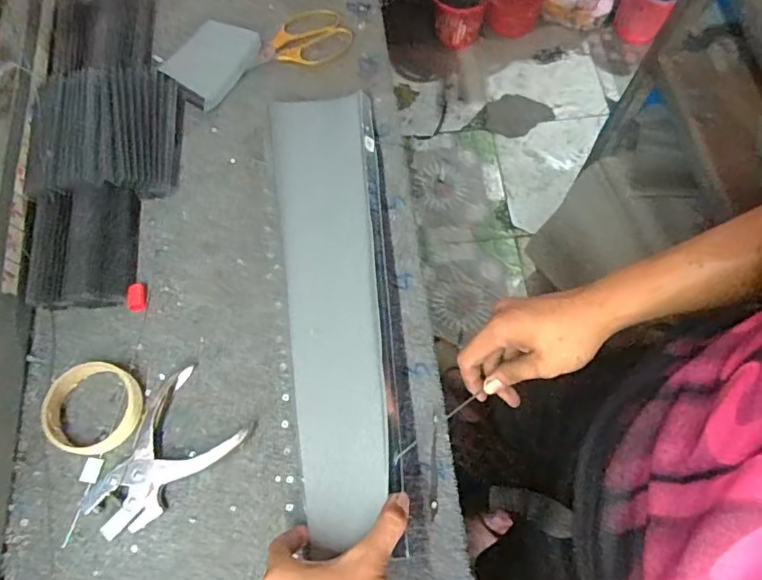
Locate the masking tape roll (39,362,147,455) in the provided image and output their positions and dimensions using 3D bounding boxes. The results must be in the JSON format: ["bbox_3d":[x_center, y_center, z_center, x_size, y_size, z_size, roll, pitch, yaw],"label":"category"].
[{"bbox_3d":[-0.281,0.114,0.523,0.087,0.022,0.086,0,68,0],"label":"masking tape roll"}]

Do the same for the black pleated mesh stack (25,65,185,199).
[{"bbox_3d":[-0.311,-0.181,0.618,0.144,0.056,0.168,-5,68,-2],"label":"black pleated mesh stack"}]

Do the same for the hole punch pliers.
[{"bbox_3d":[-0.212,0.156,0.507,0.095,0.017,0.149,39,74,14],"label":"hole punch pliers"}]

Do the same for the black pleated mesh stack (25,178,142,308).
[{"bbox_3d":[-0.317,-0.047,0.569,0.099,0.036,0.129,-3,68,-1],"label":"black pleated mesh stack"}]

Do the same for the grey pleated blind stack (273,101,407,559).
[{"bbox_3d":[-0.048,-0.002,0.548,0.113,0.041,0.481,-6,65,-2],"label":"grey pleated blind stack"}]

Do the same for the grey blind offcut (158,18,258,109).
[{"bbox_3d":[-0.207,-0.290,0.672,0.080,0.021,0.111,36,73,14],"label":"grey blind offcut"}]

